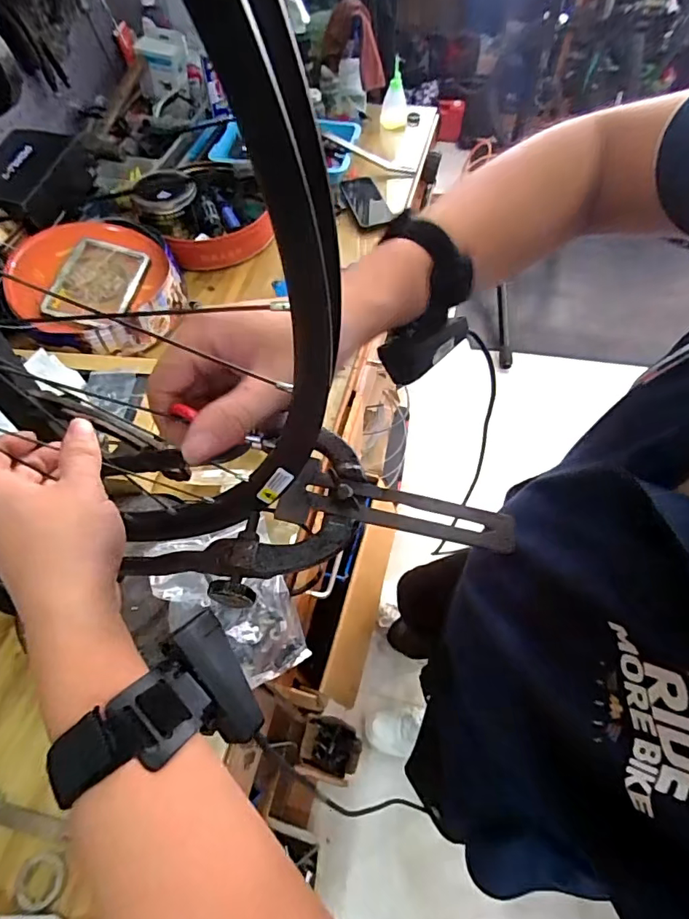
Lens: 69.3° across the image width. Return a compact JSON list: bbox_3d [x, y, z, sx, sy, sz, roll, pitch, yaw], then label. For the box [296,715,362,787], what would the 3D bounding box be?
[{"bbox_3d":[-0.034,0.673,1.160,0.139,0.088,0.125,11,59,8],"label":"box"}]

